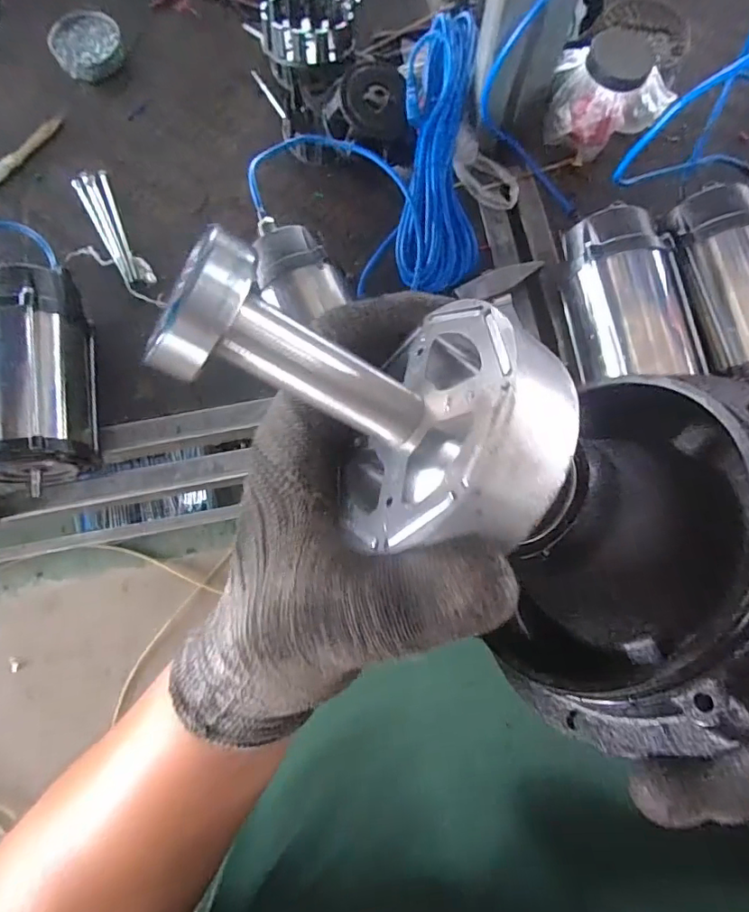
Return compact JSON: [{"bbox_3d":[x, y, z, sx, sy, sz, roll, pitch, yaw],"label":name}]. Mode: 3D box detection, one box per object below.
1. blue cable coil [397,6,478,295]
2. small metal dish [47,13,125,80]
[{"bbox_3d":[0.090,-0.409,0.708,0.109,0.041,0.358,2,93,2],"label":"blue cable coil"},{"bbox_3d":[-0.455,-0.653,0.822,0.107,0.034,0.099,0,78,1],"label":"small metal dish"}]

